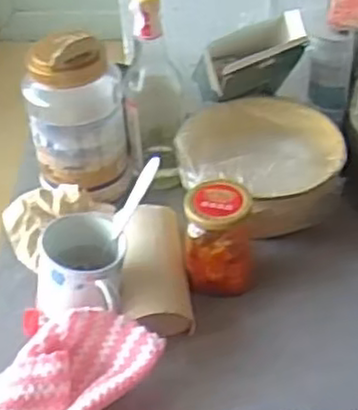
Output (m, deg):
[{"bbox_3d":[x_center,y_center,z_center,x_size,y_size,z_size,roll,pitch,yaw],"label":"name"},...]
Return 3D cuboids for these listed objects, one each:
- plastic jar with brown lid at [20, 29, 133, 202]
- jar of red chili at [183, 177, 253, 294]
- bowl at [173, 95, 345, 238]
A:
[{"bbox_3d":[-0.110,-0.095,0.776,0.103,0.175,0.087,-8,42,-5],"label":"plastic jar with brown lid"},{"bbox_3d":[0.039,0.031,0.702,0.063,0.096,0.066,-4,42,-1],"label":"jar of red chili"},{"bbox_3d":[0.086,-0.043,0.770,0.169,0.078,0.180,-5,42,-2],"label":"bowl"}]

